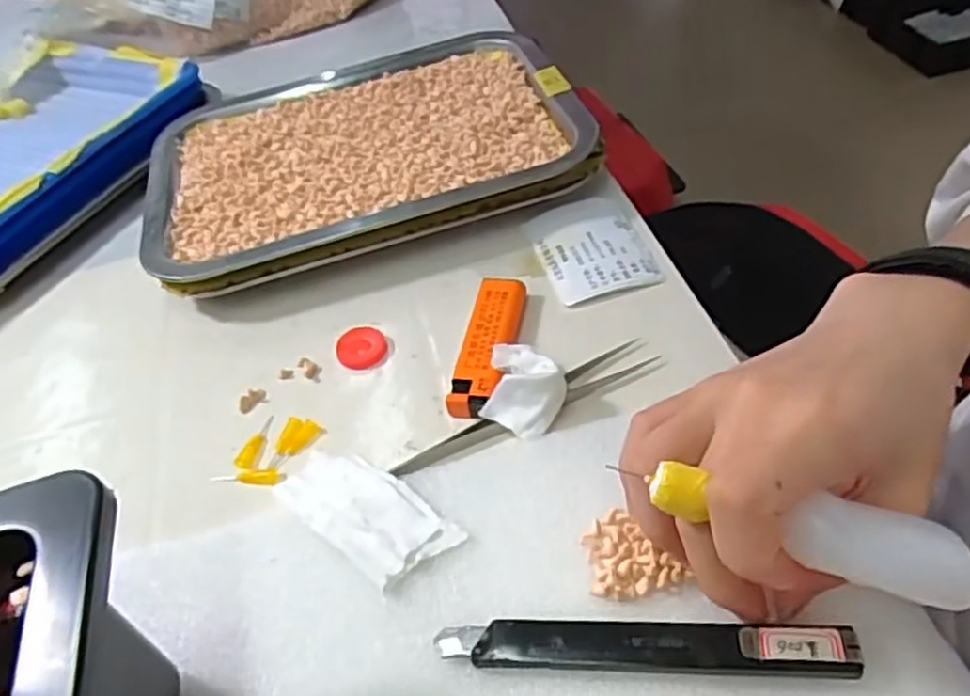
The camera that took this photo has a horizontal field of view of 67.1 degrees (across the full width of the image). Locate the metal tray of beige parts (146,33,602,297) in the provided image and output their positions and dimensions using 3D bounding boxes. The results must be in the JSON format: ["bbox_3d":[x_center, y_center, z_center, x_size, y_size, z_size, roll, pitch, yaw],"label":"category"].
[{"bbox_3d":[-0.081,-0.122,0.460,0.264,0.043,0.191,-16,47,-6],"label":"metal tray of beige parts"}]

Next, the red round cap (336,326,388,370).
[{"bbox_3d":[-0.062,-0.001,0.368,0.025,0.004,0.027,-5,47,5],"label":"red round cap"}]

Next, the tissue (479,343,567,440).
[{"bbox_3d":[0.018,0.015,0.321,0.035,0.020,0.043,5,48,14],"label":"tissue"}]

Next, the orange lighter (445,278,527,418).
[{"bbox_3d":[0.002,-0.002,0.349,0.024,0.010,0.083,3,48,13],"label":"orange lighter"}]

